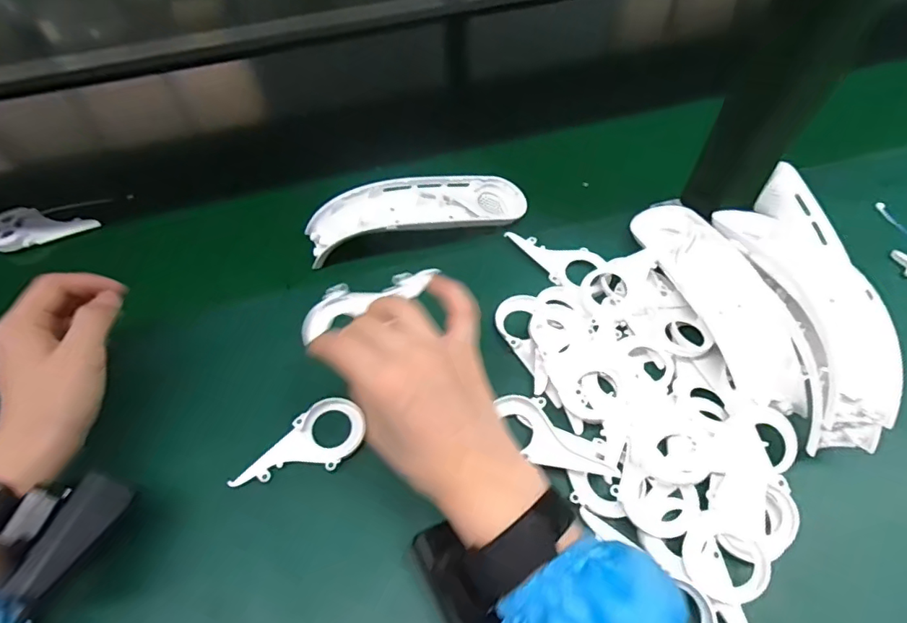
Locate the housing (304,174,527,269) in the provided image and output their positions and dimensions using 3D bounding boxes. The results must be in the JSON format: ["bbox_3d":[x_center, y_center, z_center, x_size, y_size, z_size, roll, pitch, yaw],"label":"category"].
[{"bbox_3d":[-0.032,-0.093,0.469,0.195,0.039,0.058,-13,57,-6],"label":"housing"}]

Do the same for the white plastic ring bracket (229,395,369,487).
[{"bbox_3d":[-0.102,0.098,0.364,0.046,0.007,0.091,37,65,23],"label":"white plastic ring bracket"}]

